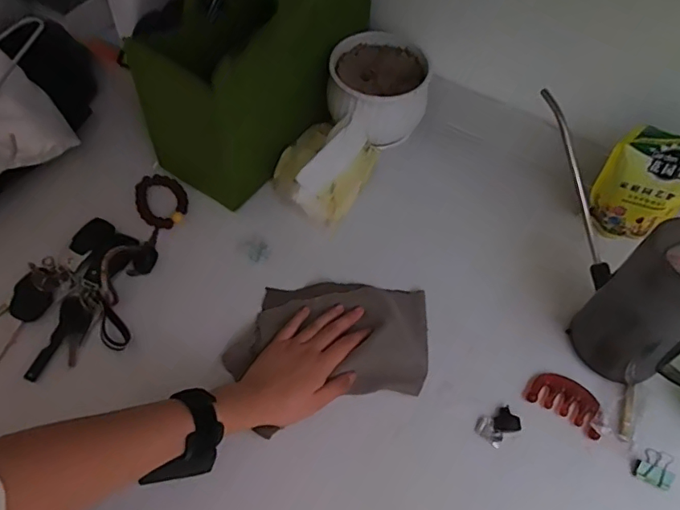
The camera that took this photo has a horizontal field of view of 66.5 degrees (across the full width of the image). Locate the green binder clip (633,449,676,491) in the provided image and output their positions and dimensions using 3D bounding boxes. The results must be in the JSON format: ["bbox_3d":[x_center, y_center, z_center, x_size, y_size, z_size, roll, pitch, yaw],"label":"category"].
[{"bbox_3d":[0.311,0.207,0.507,0.035,0.012,0.033,24,60,12],"label":"green binder clip"}]

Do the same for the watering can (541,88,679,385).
[{"bbox_3d":[0.288,0.000,0.543,0.089,0.163,0.311,-15,60,-12],"label":"watering can"}]

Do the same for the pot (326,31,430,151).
[{"bbox_3d":[0.049,-0.219,0.696,0.125,0.088,0.140,-2,58,-4],"label":"pot"}]

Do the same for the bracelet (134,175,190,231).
[{"bbox_3d":[-0.228,-0.070,0.664,0.061,0.008,0.083,-26,63,-18],"label":"bracelet"}]

